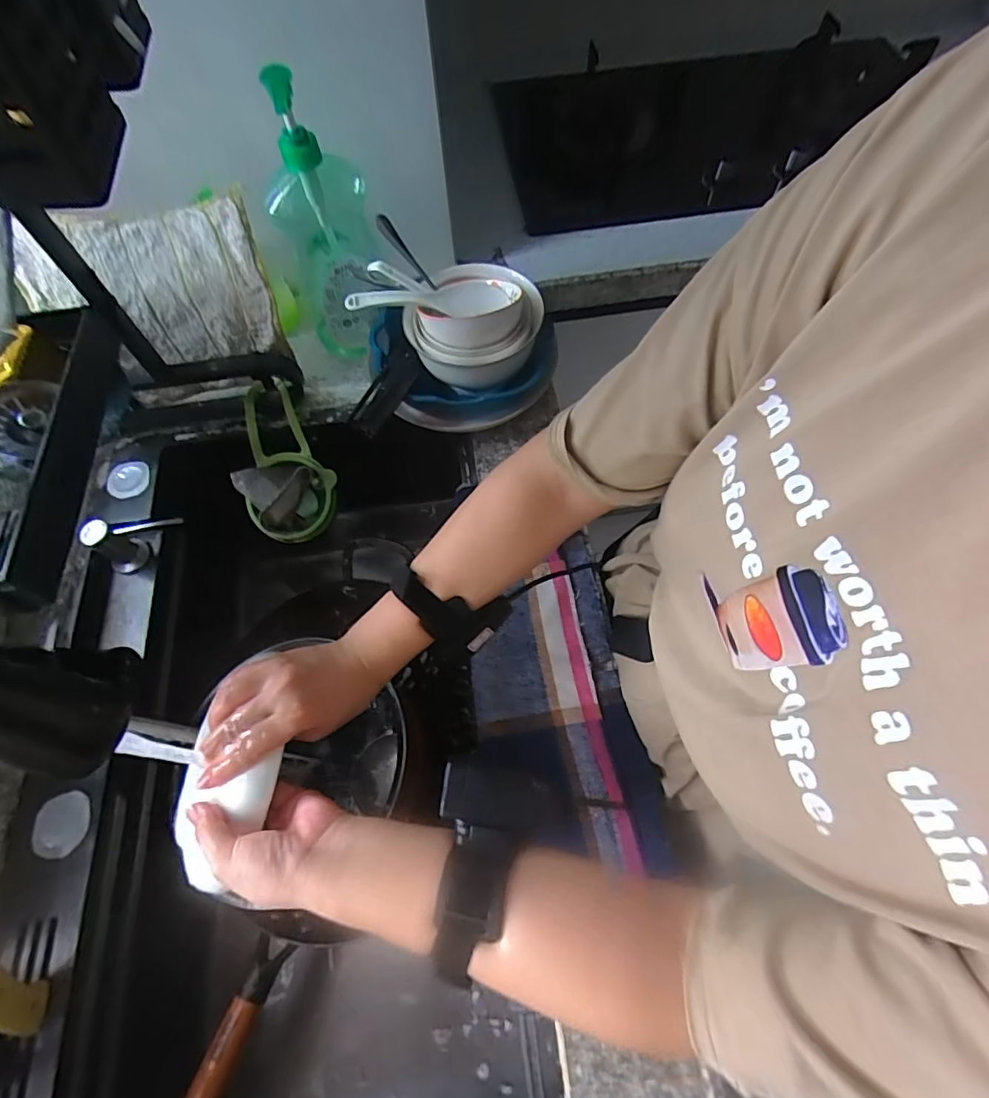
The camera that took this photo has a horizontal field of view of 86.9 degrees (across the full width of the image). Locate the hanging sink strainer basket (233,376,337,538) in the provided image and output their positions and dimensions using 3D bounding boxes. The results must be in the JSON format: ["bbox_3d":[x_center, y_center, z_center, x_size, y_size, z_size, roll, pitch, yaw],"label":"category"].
[{"bbox_3d":[-0.267,-0.102,0.642,0.109,0.070,0.191,-30,104,-14],"label":"hanging sink strainer basket"}]

